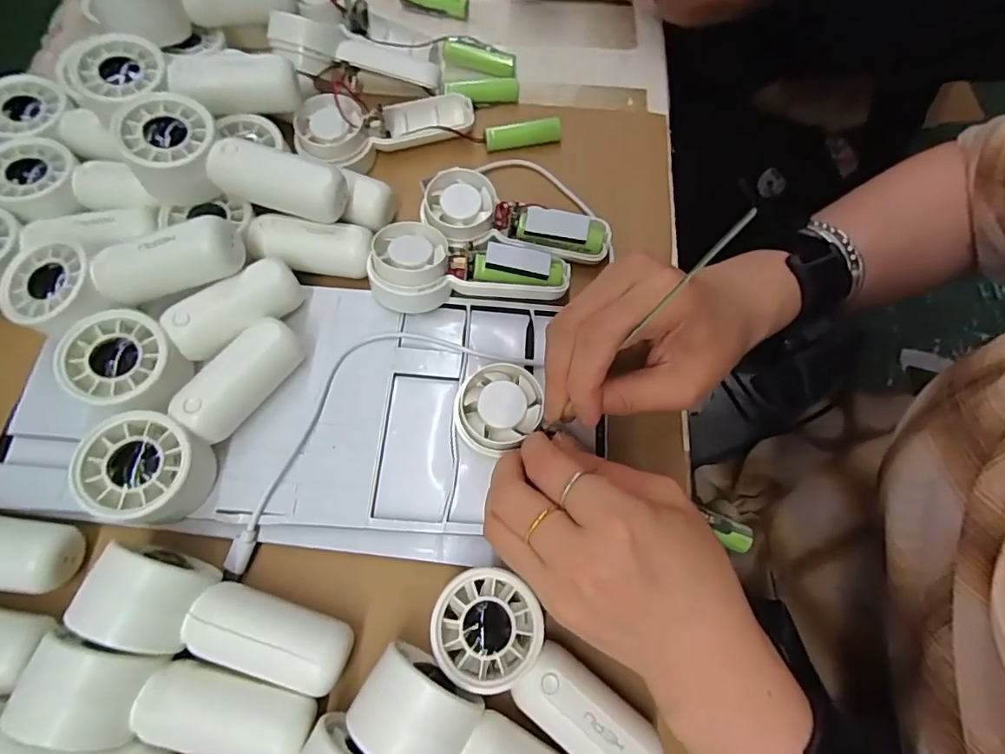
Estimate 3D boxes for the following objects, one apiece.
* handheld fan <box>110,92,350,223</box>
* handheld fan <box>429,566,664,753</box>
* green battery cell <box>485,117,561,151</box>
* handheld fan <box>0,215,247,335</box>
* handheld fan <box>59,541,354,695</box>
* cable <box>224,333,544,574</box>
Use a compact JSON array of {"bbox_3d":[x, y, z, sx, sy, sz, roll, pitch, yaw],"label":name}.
[{"bbox_3d":[-0.140,-0.110,0.270,0.111,0.033,0.046,15,70,-8],"label":"handheld fan"},{"bbox_3d":[0.018,0.127,0.219,0.106,0.029,0.042,34,73,11],"label":"handheld fan"},{"bbox_3d":[0.014,-0.159,0.334,0.049,0.015,0.010,-8,71,-4],"label":"green battery cell"},{"bbox_3d":[-0.186,-0.049,0.249,0.112,0.027,0.045,-7,71,-3],"label":"handheld fan"},{"bbox_3d":[-0.121,0.105,0.223,0.107,0.044,0.032,23,71,-7],"label":"handheld fan"},{"bbox_3d":[-0.073,0.017,0.265,0.182,0.004,0.067,-36,75,-12],"label":"cable"}]

